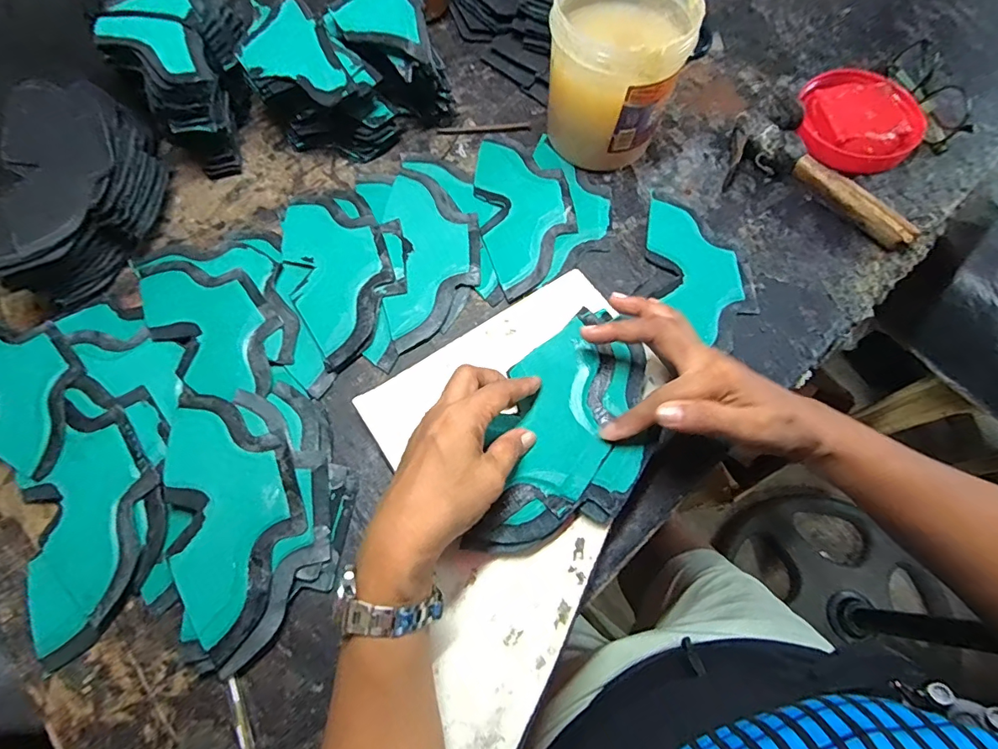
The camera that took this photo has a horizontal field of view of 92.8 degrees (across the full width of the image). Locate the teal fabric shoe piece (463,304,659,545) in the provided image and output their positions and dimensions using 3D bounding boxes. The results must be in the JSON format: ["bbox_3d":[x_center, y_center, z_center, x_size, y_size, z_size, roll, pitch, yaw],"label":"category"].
[{"bbox_3d":[0.055,0.037,0.345,0.104,0.012,0.188,13,69,6],"label":"teal fabric shoe piece"}]

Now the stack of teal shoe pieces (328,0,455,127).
[{"bbox_3d":[-0.106,-0.324,0.484,0.095,0.093,0.141,-21,69,-8],"label":"stack of teal shoe pieces"}]

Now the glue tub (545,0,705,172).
[{"bbox_3d":[0.107,-0.279,0.445,0.110,0.128,0.115,0,68,0],"label":"glue tub"}]

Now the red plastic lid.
[{"bbox_3d":[0.369,-0.260,0.489,0.116,0.027,0.123,0,68,0],"label":"red plastic lid"}]

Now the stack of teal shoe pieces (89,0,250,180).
[{"bbox_3d":[-0.285,-0.286,0.457,0.116,0.113,0.139,-34,72,-12],"label":"stack of teal shoe pieces"}]

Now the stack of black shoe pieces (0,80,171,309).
[{"bbox_3d":[-0.371,-0.168,0.428,0.112,0.067,0.204,-10,68,-4],"label":"stack of black shoe pieces"}]

